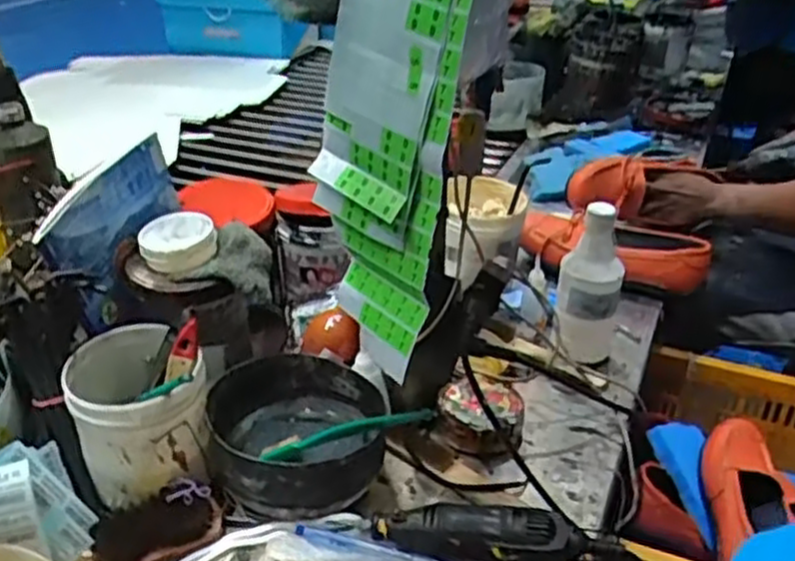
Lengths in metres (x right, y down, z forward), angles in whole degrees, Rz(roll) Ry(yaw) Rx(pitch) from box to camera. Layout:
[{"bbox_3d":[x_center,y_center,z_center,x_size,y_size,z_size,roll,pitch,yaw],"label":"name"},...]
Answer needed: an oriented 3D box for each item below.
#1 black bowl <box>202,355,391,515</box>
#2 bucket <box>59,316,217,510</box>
[{"bbox_3d":[-0.096,0.139,0.712,0.145,0.070,0.148,0,31,0],"label":"black bowl"},{"bbox_3d":[-0.225,0.110,0.688,0.109,0.124,0.115,0,31,0],"label":"bucket"}]

